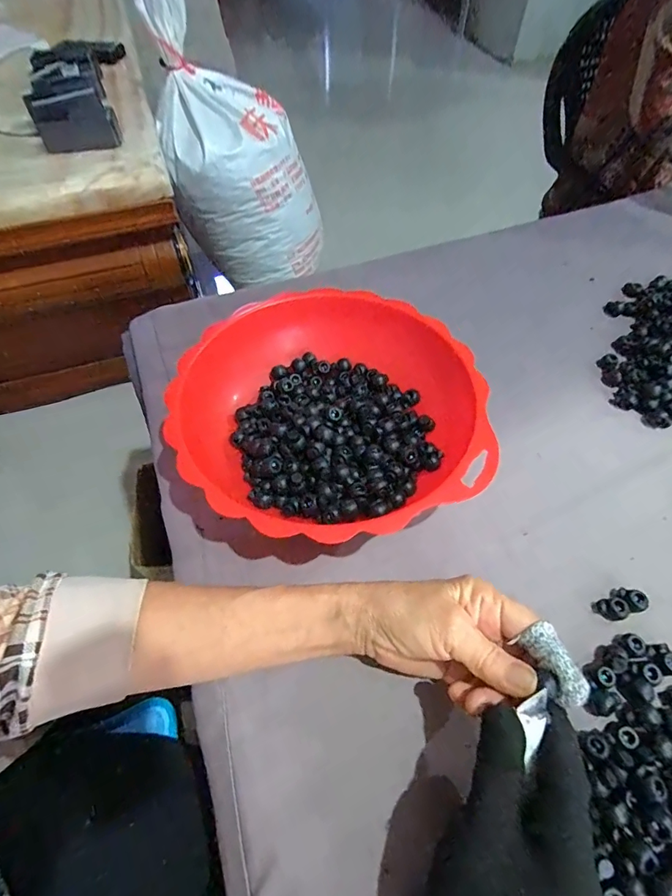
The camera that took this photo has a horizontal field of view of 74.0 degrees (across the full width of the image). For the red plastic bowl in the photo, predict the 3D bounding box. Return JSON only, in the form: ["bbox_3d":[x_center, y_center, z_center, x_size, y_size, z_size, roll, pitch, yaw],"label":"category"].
[{"bbox_3d":[-0.005,-0.028,0.370,0.235,0.059,0.239,0,56,0],"label":"red plastic bowl"}]

